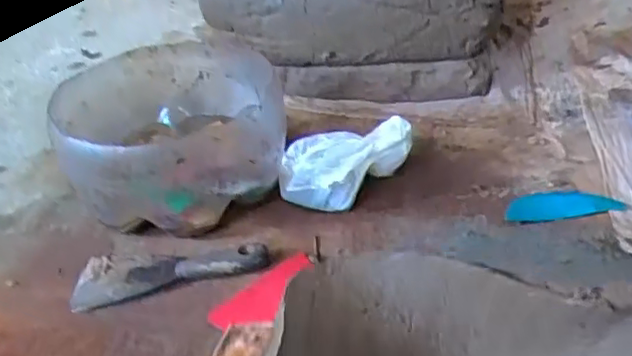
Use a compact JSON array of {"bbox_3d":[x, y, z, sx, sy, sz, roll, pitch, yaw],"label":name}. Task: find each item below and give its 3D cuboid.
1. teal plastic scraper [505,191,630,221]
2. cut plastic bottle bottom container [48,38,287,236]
[{"bbox_3d":[0.250,0.023,0.647,0.119,0.009,0.042,-6,35,-1],"label":"teal plastic scraper"},{"bbox_3d":[-0.161,-0.044,0.707,0.241,0.122,0.245,-12,36,-9],"label":"cut plastic bottle bottom container"}]

